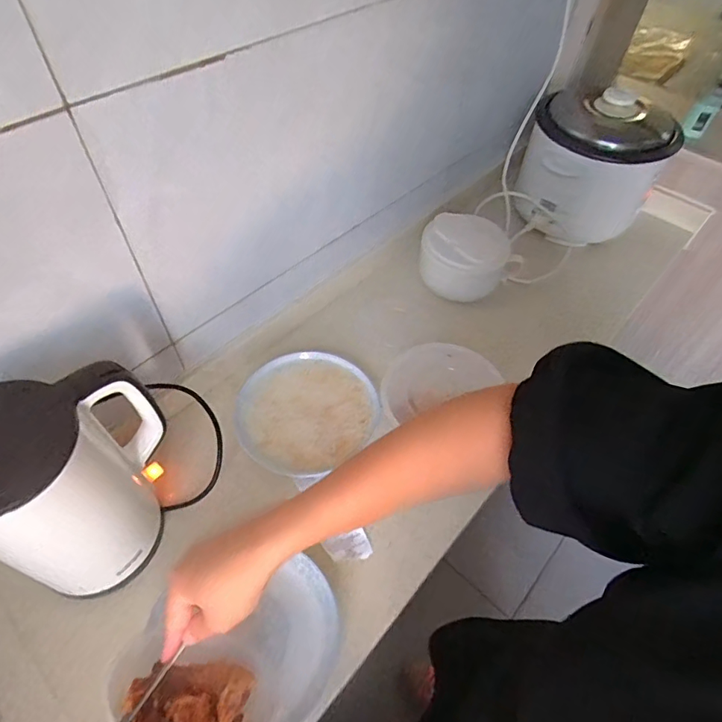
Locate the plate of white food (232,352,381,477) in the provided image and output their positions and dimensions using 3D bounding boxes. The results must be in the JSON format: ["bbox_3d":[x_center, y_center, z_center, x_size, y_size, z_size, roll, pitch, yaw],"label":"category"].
[{"bbox_3d":[-0.079,0.073,0.672,0.186,0.045,0.175,2,54,-3],"label":"plate of white food"}]

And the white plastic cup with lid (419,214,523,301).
[{"bbox_3d":[0.181,-0.168,0.824,0.155,0.115,0.113,12,54,5],"label":"white plastic cup with lid"}]

